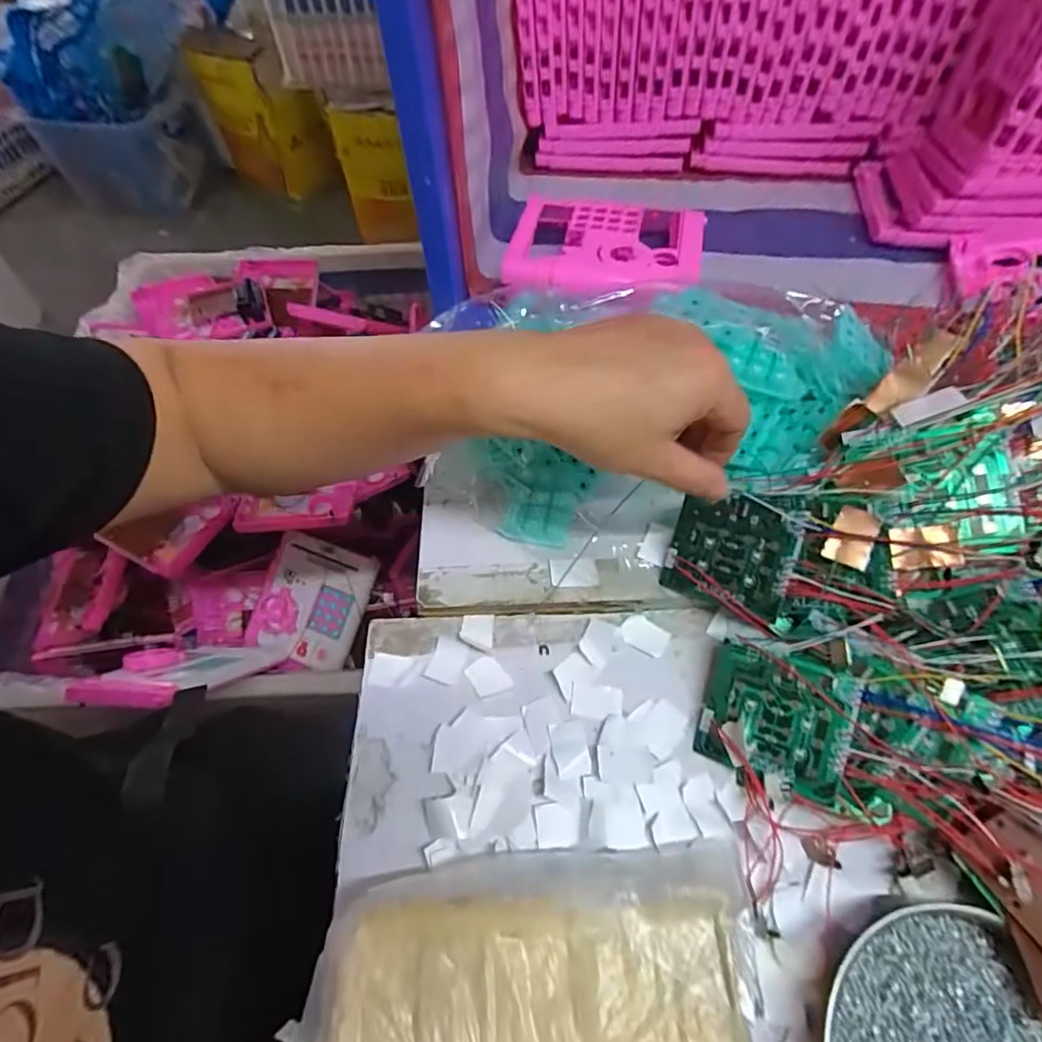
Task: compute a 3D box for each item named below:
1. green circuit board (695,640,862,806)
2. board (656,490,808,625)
[{"bbox_3d":[0.140,0.109,0.312,0.073,0.004,0.066,12,79,31],"label":"green circuit board"},{"bbox_3d":[0.128,0.019,0.345,0.071,0.004,0.065,20,98,34],"label":"board"}]

